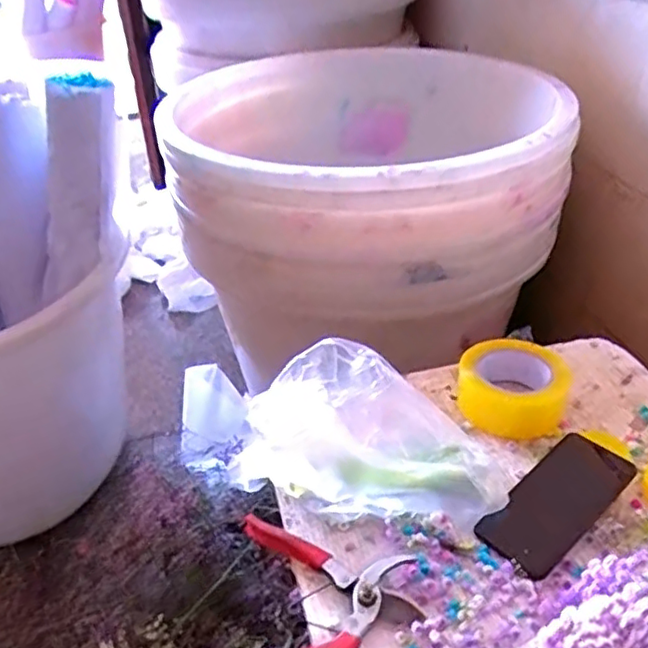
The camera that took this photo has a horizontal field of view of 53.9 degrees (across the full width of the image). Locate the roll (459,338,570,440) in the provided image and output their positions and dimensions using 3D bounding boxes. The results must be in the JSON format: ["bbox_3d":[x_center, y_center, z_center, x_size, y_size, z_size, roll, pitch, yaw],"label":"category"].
[{"bbox_3d":[0.215,0.072,0.733,0.120,0.055,0.108,8,37,13],"label":"roll"}]

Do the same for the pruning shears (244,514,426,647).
[{"bbox_3d":[0.003,0.235,0.534,0.150,0.016,0.172,-1,36,1],"label":"pruning shears"}]

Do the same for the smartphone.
[{"bbox_3d":[0.224,0.169,0.611,0.171,0.010,0.075,-31,45,-29],"label":"smartphone"}]

